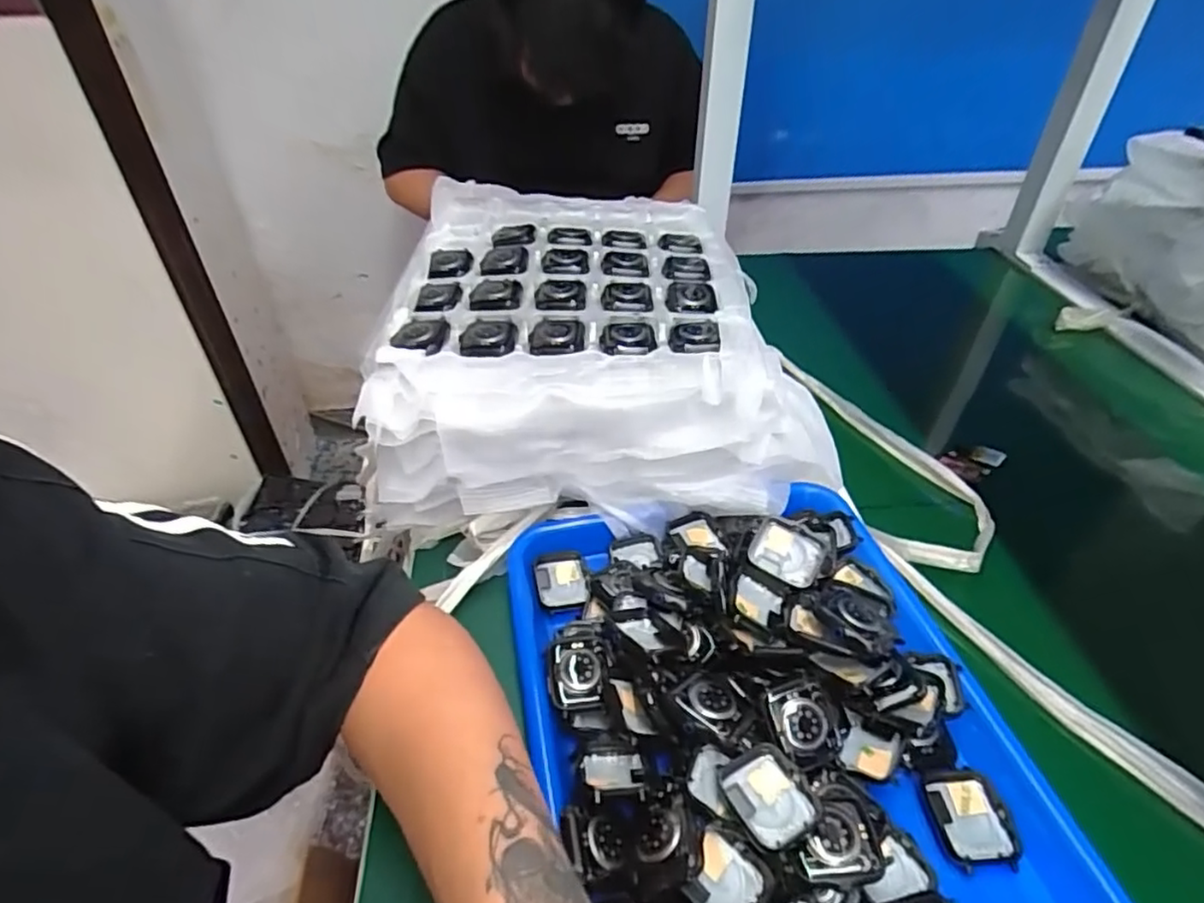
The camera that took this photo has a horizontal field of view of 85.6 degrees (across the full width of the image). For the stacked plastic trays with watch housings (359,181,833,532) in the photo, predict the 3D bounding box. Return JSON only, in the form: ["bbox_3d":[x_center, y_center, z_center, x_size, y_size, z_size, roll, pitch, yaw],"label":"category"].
[{"bbox_3d":[0.001,-0.104,0.569,0.324,0.118,0.349,-1,39,0],"label":"stacked plastic trays with watch housings"}]

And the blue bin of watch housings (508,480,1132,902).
[{"bbox_3d":[0.088,0.141,0.350,0.242,0.061,0.322,-9,40,-10],"label":"blue bin of watch housings"}]

